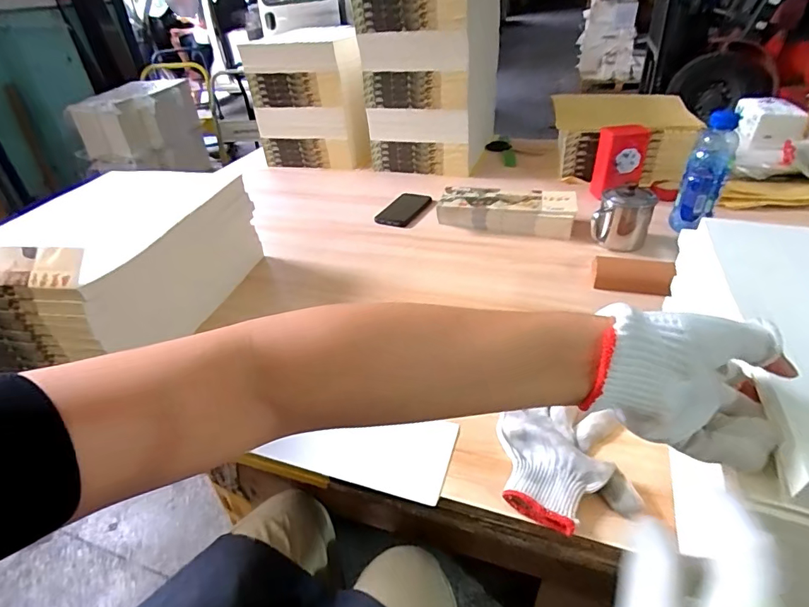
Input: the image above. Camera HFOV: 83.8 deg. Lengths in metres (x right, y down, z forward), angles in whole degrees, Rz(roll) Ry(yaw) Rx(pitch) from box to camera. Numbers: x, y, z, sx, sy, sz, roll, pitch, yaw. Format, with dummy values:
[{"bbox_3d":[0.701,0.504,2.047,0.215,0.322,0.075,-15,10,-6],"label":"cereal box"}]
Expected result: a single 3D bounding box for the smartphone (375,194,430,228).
[{"bbox_3d":[0.002,-0.213,1.002,0.084,0.013,0.158,12,39,21],"label":"smartphone"}]

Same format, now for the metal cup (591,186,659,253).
[{"bbox_3d":[0.390,-0.148,0.809,0.092,0.100,0.074,15,40,25],"label":"metal cup"}]

